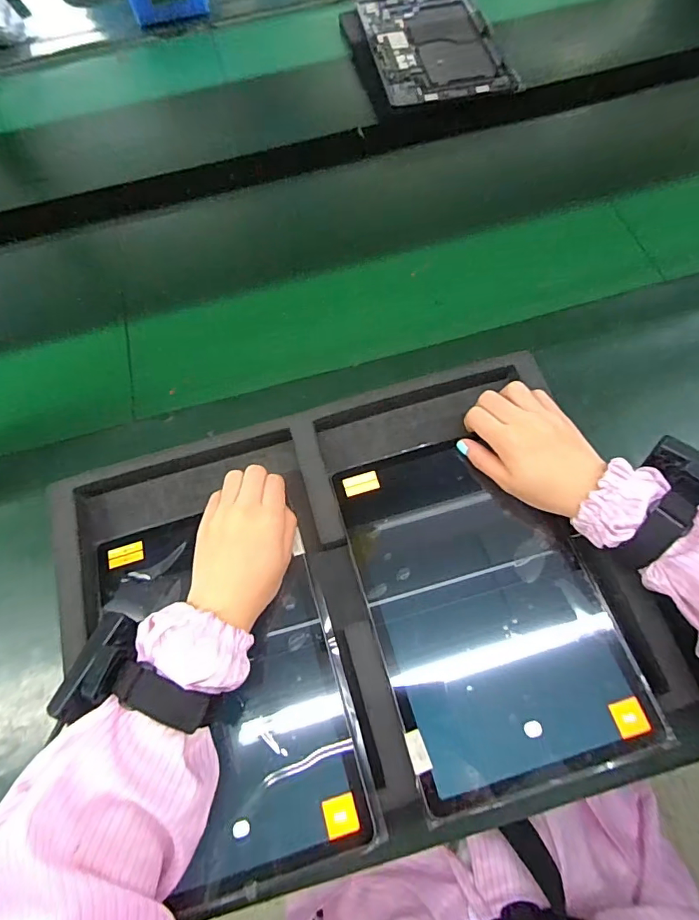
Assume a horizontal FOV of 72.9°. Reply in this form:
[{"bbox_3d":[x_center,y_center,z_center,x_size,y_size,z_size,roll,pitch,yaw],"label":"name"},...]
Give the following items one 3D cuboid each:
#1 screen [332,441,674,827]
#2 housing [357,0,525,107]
[{"bbox_3d":[0.101,0.099,0.362,0.171,0.009,0.250,-16,63,-3],"label":"screen"},{"bbox_3d":[0.117,-0.585,0.663,0.173,0.011,0.251,-11,68,-1],"label":"housing"}]

